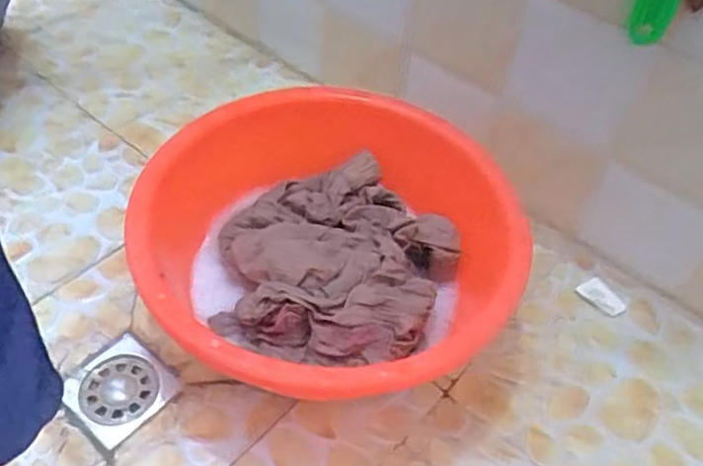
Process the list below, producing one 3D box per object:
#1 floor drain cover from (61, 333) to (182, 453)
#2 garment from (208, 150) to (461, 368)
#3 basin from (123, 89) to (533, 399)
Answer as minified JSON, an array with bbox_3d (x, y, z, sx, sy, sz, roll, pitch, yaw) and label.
[{"bbox_3d":[-0.246,0.164,0.668,0.098,0.011,0.097,32,54,21],"label":"floor drain cover"},{"bbox_3d":[-0.023,0.037,0.740,0.258,0.092,0.258,3,49,-3],"label":"garment"},{"bbox_3d":[-0.020,0.028,0.696,0.371,0.168,0.389,3,49,-3],"label":"basin"}]

